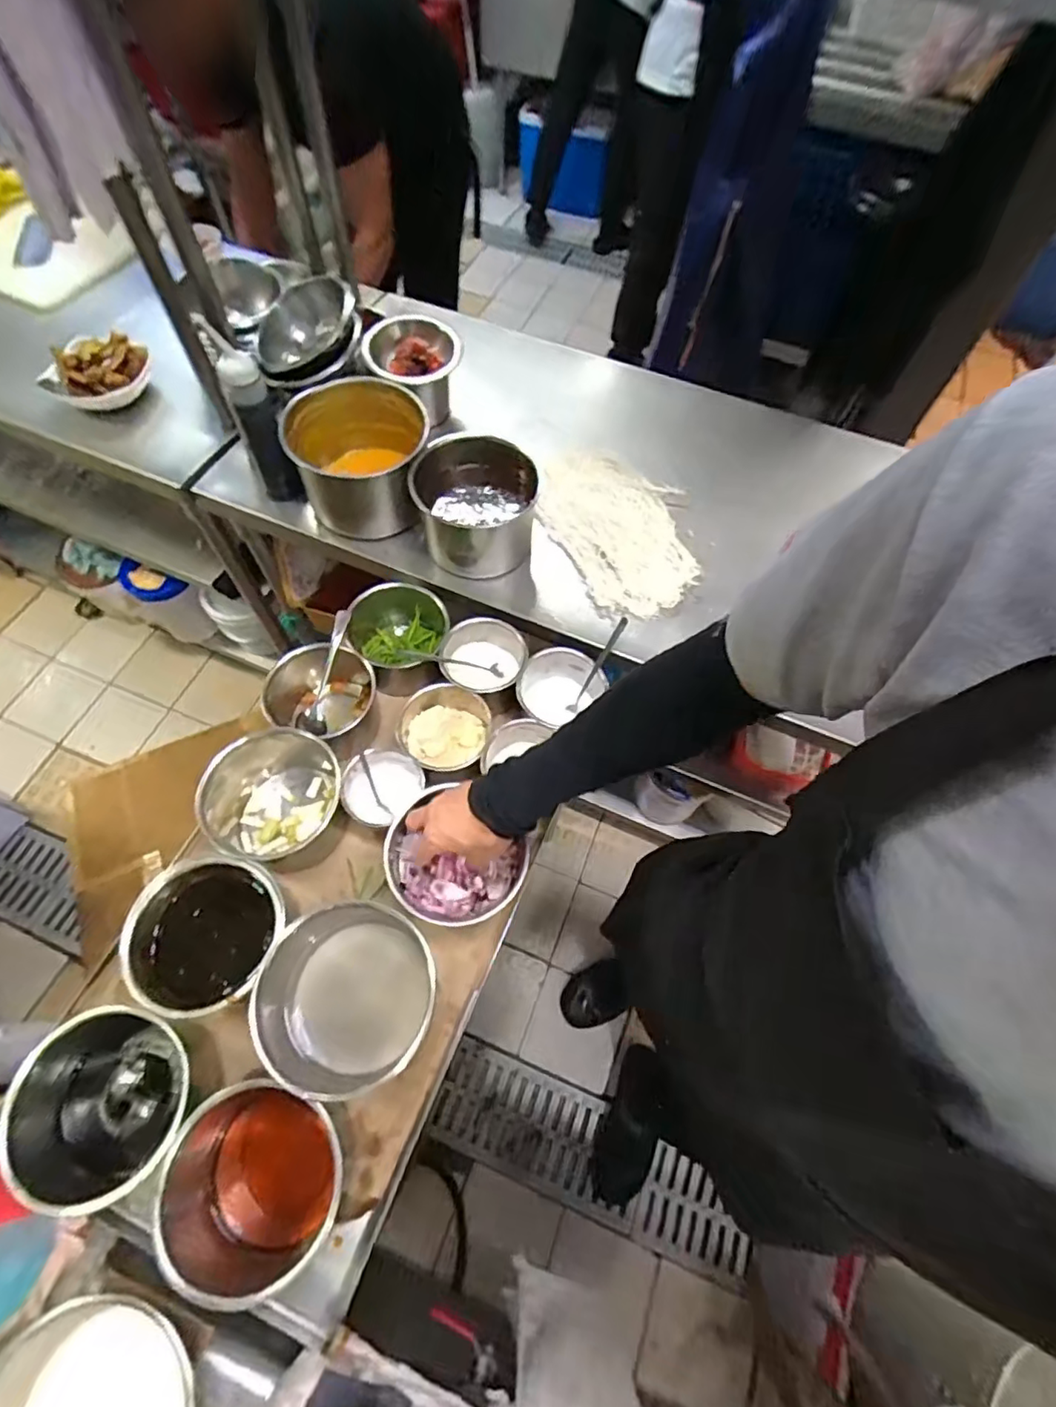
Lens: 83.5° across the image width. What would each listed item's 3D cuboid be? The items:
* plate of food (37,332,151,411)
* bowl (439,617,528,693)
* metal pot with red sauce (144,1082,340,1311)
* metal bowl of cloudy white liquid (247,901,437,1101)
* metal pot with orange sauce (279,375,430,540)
[{"bbox_3d":[-0.688,-0.530,0.943,0.153,0.072,0.135,-32,68,-18],"label":"plate of food"},{"bbox_3d":[-0.062,-0.055,0.819,0.114,0.063,0.111,9,62,2],"label":"bowl"},{"bbox_3d":[-0.249,0.444,0.559,0.145,0.125,0.147,1,62,-2],"label":"metal pot with red sauce"},{"bbox_3d":[-0.201,0.326,0.664,0.173,0.072,0.188,1,62,-2],"label":"metal bowl of cloudy white liquid"},{"bbox_3d":[-0.240,-0.355,0.855,0.185,0.124,0.180,1,62,-2],"label":"metal pot with orange sauce"}]

